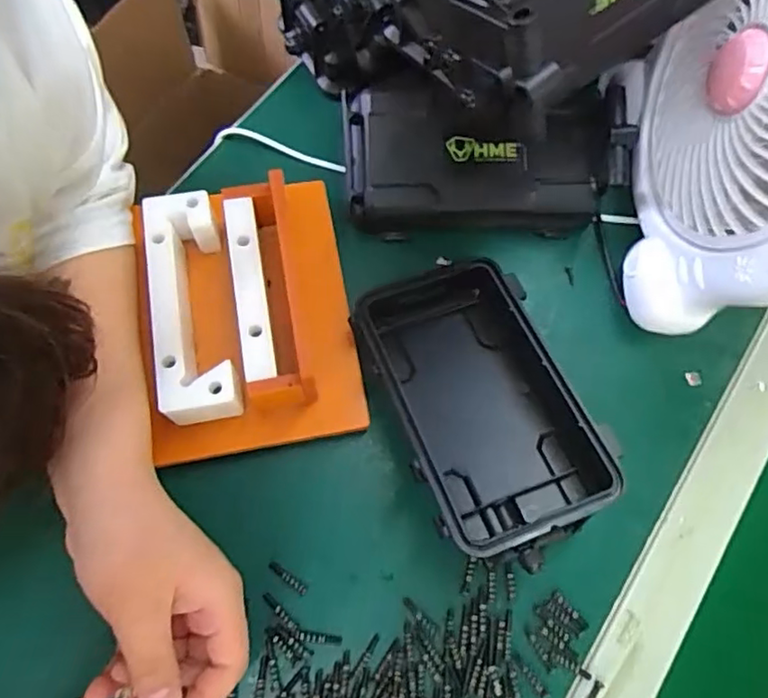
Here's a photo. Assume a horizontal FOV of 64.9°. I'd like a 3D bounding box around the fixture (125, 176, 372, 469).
[{"bbox_3d":[-0.089,-0.029,0.373,0.129,0.058,0.175,-9,70,-7],"label":"fixture"}]

